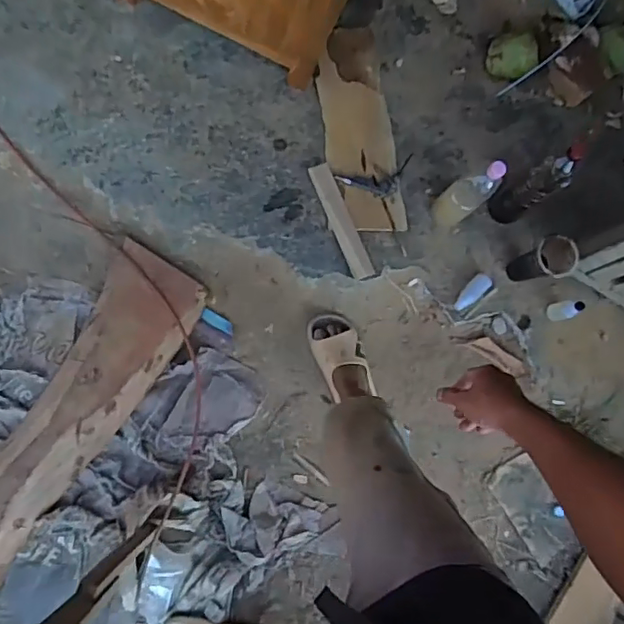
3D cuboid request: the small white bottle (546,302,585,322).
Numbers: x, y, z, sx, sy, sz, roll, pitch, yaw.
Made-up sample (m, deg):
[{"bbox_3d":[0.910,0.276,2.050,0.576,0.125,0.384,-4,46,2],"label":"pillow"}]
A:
[{"bbox_3d":[0.605,-0.006,1.328,0.033,0.098,0.041,-24,92,-31],"label":"small white bottle"}]

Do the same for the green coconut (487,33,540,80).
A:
[{"bbox_3d":[0.500,-0.636,1.397,0.125,0.091,0.099,-5,88,-7],"label":"green coconut"}]

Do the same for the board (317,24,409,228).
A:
[{"bbox_3d":[0.114,-0.438,1.354,0.166,0.016,0.499,-7,85,-10],"label":"board"}]

